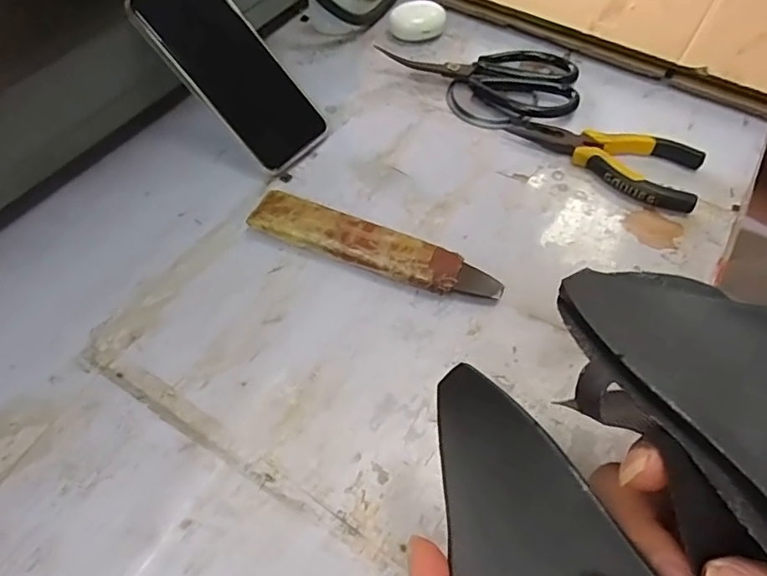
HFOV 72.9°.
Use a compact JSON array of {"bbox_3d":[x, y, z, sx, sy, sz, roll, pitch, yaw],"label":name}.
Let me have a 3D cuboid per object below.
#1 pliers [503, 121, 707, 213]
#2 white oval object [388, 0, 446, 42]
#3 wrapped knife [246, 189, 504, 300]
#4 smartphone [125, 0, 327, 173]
[{"bbox_3d":[0.182,-0.111,0.435,0.154,0.017,0.067,21,59,13],"label":"pliers"},{"bbox_3d":[0.035,-0.274,0.535,0.057,0.027,0.037,0,57,0],"label":"white oval object"},{"bbox_3d":[-0.008,-0.028,0.376,0.184,0.019,0.038,19,59,12],"label":"wrapped knife"},{"bbox_3d":[-0.121,-0.177,0.424,0.163,0.012,0.078,49,63,-14],"label":"smartphone"}]

